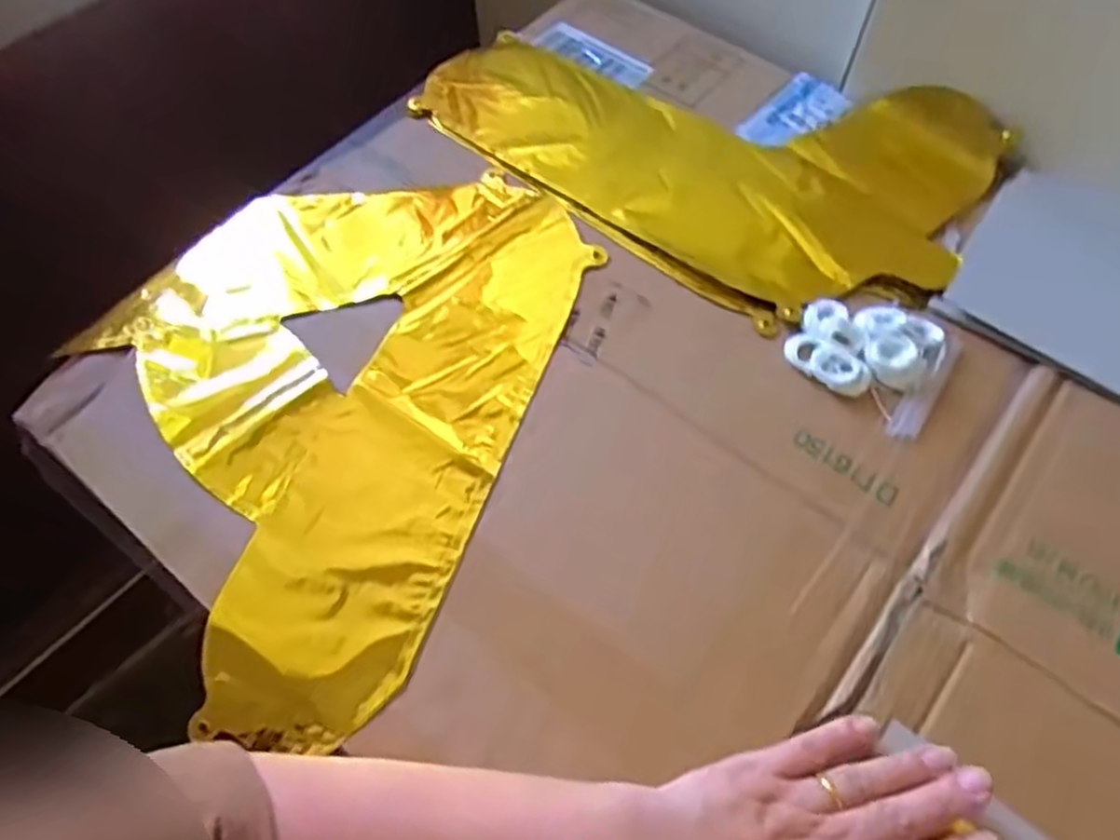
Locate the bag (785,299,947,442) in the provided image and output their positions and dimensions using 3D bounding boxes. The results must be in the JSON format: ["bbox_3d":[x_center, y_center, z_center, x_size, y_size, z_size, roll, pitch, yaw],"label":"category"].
[{"bbox_3d":[0.188,-0.041,0.447,0.089,0.013,0.078,30,67,15],"label":"bag"}]

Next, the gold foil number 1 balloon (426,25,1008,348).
[{"bbox_3d":[0.104,-0.215,0.549,0.382,0.016,0.252,35,68,17],"label":"gold foil number 1 balloon"}]

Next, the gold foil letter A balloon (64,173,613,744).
[{"bbox_3d":[-0.153,-0.024,0.445,0.262,0.010,0.357,19,64,10],"label":"gold foil letter A balloon"}]

